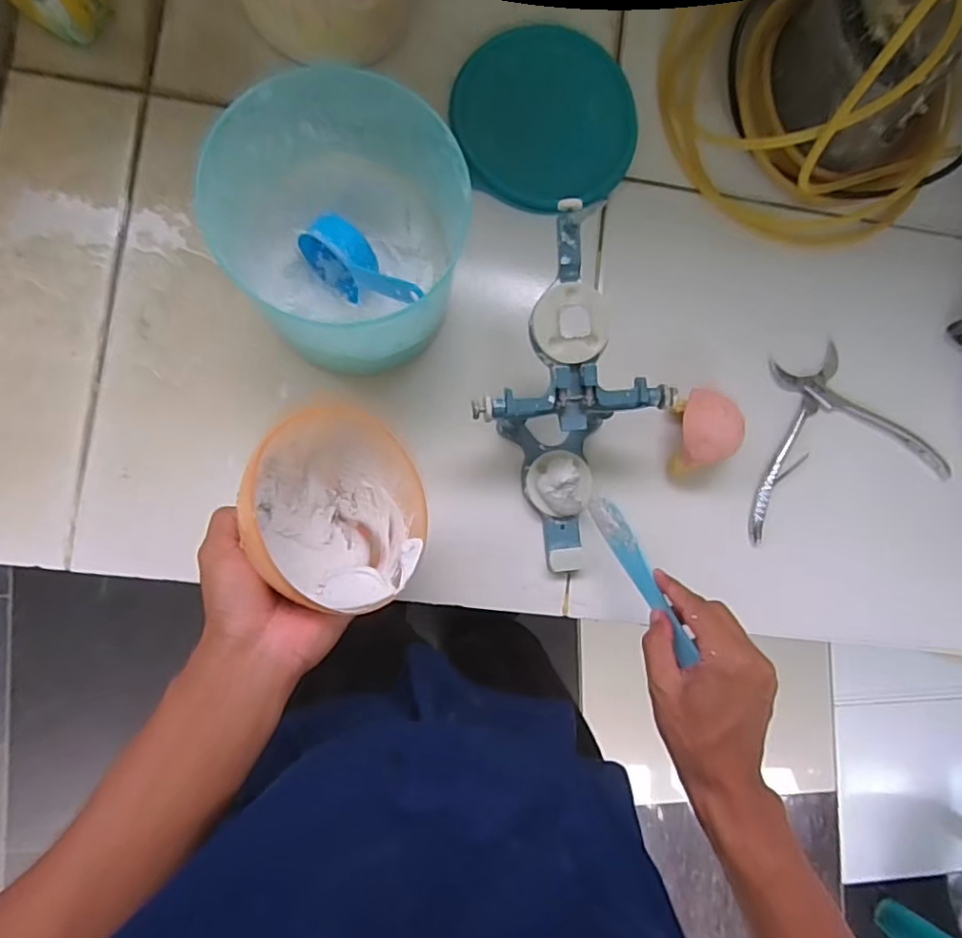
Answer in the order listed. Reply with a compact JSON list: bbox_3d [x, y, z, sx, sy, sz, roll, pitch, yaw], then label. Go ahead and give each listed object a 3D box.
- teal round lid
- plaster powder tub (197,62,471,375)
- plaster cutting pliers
[{"bbox_3d":[0.056,-0.307,0.528,0.158,0.021,0.148,0,87,-7],"label":"teal round lid"},{"bbox_3d":[-0.095,-0.166,0.437,0.155,0.141,0.158,0,87,-7],"label":"plaster powder tub"},{"bbox_3d":[0.308,-0.033,0.536,0.193,0.013,0.145,-20,90,-7],"label":"plaster cutting pliers"}]

